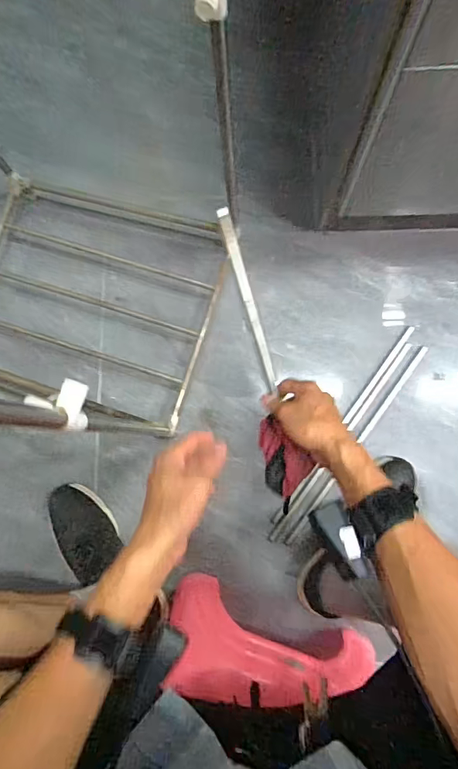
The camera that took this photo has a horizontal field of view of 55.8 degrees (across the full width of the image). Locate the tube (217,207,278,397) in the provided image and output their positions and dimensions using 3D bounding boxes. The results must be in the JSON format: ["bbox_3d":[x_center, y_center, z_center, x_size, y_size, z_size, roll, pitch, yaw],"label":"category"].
[{"bbox_3d":[0.025,-0.099,0.522,0.015,0.008,0.221,-17,100,-2],"label":"tube"}]

